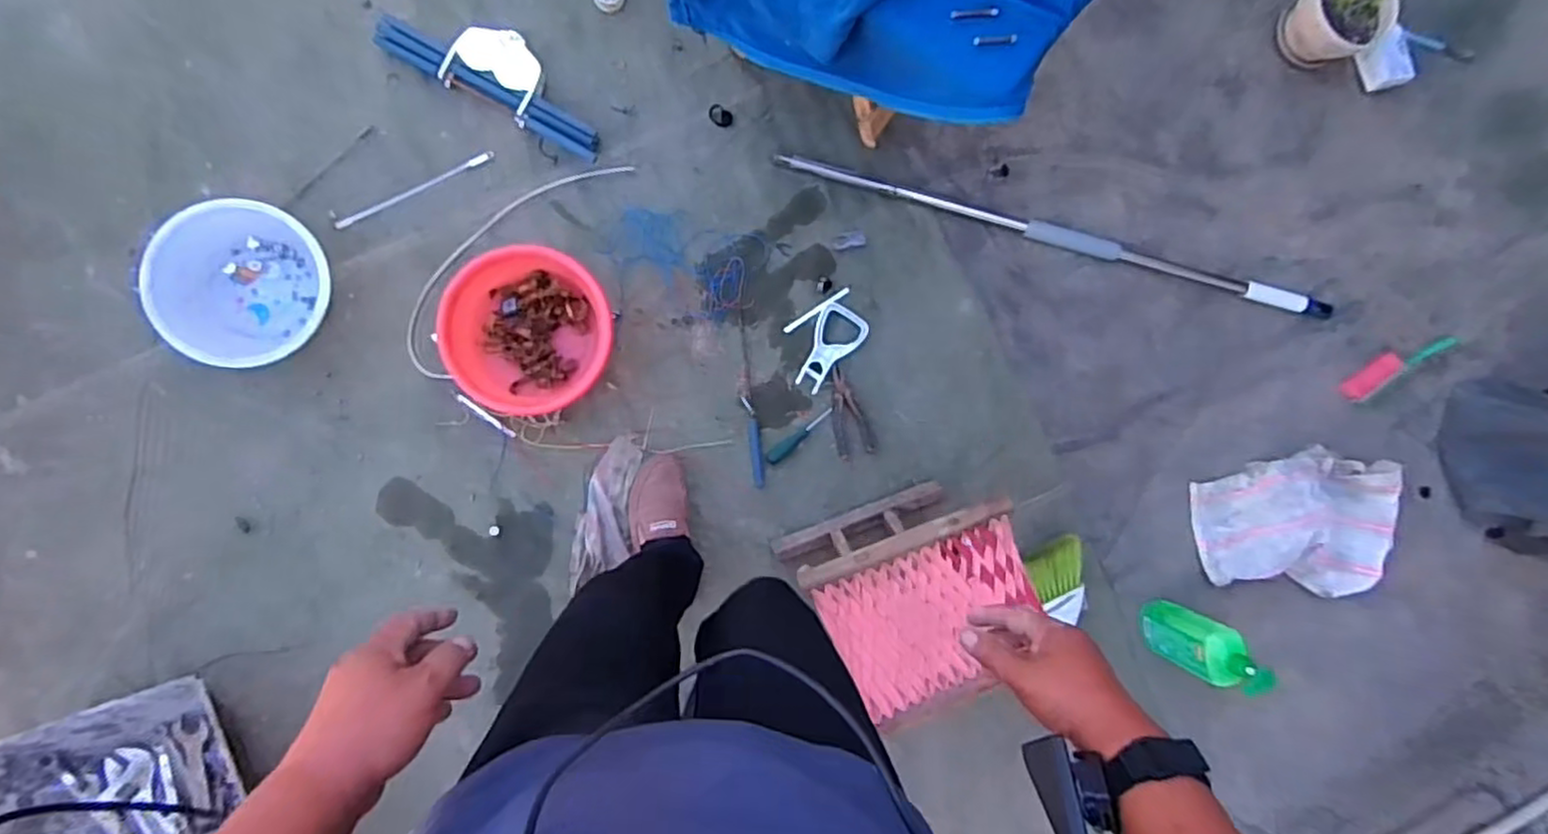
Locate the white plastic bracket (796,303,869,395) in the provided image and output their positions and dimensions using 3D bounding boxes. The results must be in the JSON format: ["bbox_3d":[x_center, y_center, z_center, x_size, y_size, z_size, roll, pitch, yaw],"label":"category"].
[{"bbox_3d":[0.107,-0.118,1.259,0.090,0.014,0.160,20,88,-7],"label":"white plastic bracket"}]

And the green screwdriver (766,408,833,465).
[{"bbox_3d":[0.045,0.033,1.262,0.143,0.027,0.022,-42,95,-5],"label":"green screwdriver"}]

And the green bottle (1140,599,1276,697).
[{"bbox_3d":[0.732,0.395,1.224,0.057,0.262,0.107,15,88,-7],"label":"green bottle"}]

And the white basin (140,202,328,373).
[{"bbox_3d":[-0.838,-0.208,1.127,0.246,0.115,0.248,0,90,-7],"label":"white basin"}]

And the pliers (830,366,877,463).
[{"bbox_3d":[0.134,-0.008,1.260,0.071,0.017,0.159,-13,92,-7],"label":"pliers"}]

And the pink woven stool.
[{"bbox_3d":[0.205,0.263,1.128,0.291,0.339,0.223,-24,93,-7],"label":"pink woven stool"}]

